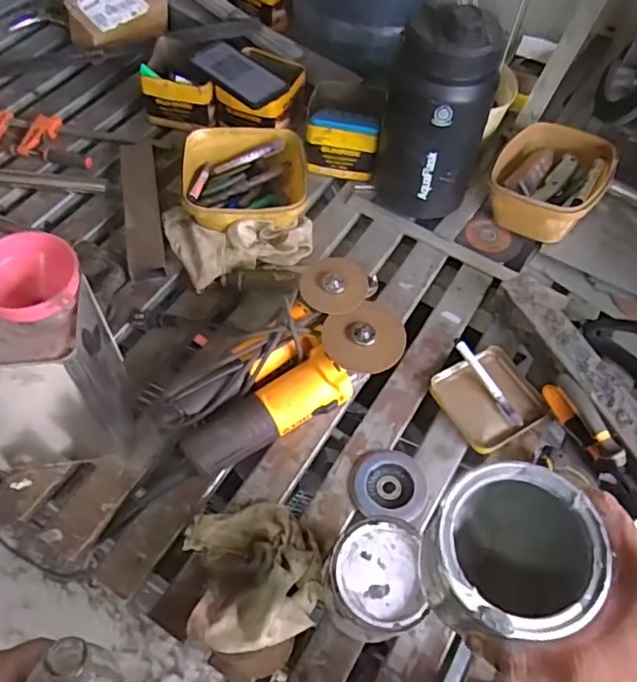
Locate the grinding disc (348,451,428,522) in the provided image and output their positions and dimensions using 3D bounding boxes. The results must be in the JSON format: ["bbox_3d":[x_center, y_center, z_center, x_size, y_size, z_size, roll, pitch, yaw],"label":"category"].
[{"bbox_3d":[0.082,0.168,0.691,0.087,0.009,0.079,4,58,-2],"label":"grinding disc"}]

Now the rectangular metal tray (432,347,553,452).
[{"bbox_3d":[0.220,0.072,0.759,0.121,0.019,0.118,-24,63,-17],"label":"rectangular metal tray"}]

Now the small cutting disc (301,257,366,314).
[{"bbox_3d":[0.018,-0.069,0.730,0.079,0.006,0.070,29,79,6],"label":"small cutting disc"}]

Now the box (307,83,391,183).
[{"bbox_3d":[0.038,-0.337,0.935,0.110,0.097,0.127,4,58,-2],"label":"box"}]

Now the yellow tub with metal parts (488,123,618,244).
[{"bbox_3d":[0.346,-0.244,0.896,0.158,0.071,0.165,31,61,14],"label":"yellow tub with metal parts"}]

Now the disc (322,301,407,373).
[{"bbox_3d":[0.056,-0.001,0.694,0.090,0.008,0.080,-23,81,4],"label":"disc"}]

